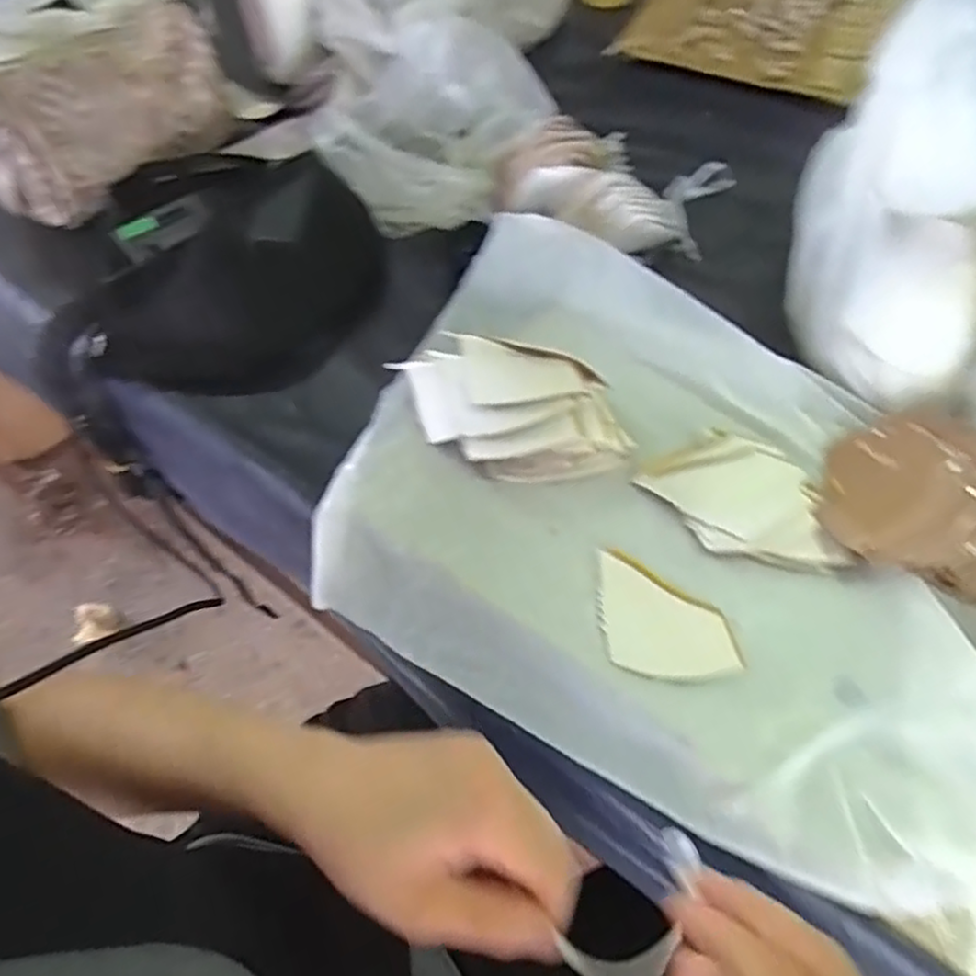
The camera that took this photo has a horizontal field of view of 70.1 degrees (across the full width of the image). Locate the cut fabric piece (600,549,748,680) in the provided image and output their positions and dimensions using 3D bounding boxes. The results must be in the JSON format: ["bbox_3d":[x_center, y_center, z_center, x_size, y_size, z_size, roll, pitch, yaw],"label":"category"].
[{"bbox_3d":[0.106,0.076,0.425,0.074,0.005,0.087,-9,58,-4],"label":"cut fabric piece"}]

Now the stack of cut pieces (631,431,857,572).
[{"bbox_3d":[0.169,0.011,0.456,0.092,0.017,0.117,-23,60,-12],"label":"stack of cut pieces"}]

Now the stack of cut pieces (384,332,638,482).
[{"bbox_3d":[0.013,-0.064,0.491,0.178,0.038,0.100,18,60,13],"label":"stack of cut pieces"}]

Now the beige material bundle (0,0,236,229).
[{"bbox_3d":[-0.368,-0.348,0.653,0.100,0.108,0.299,35,65,21],"label":"beige material bundle"}]

